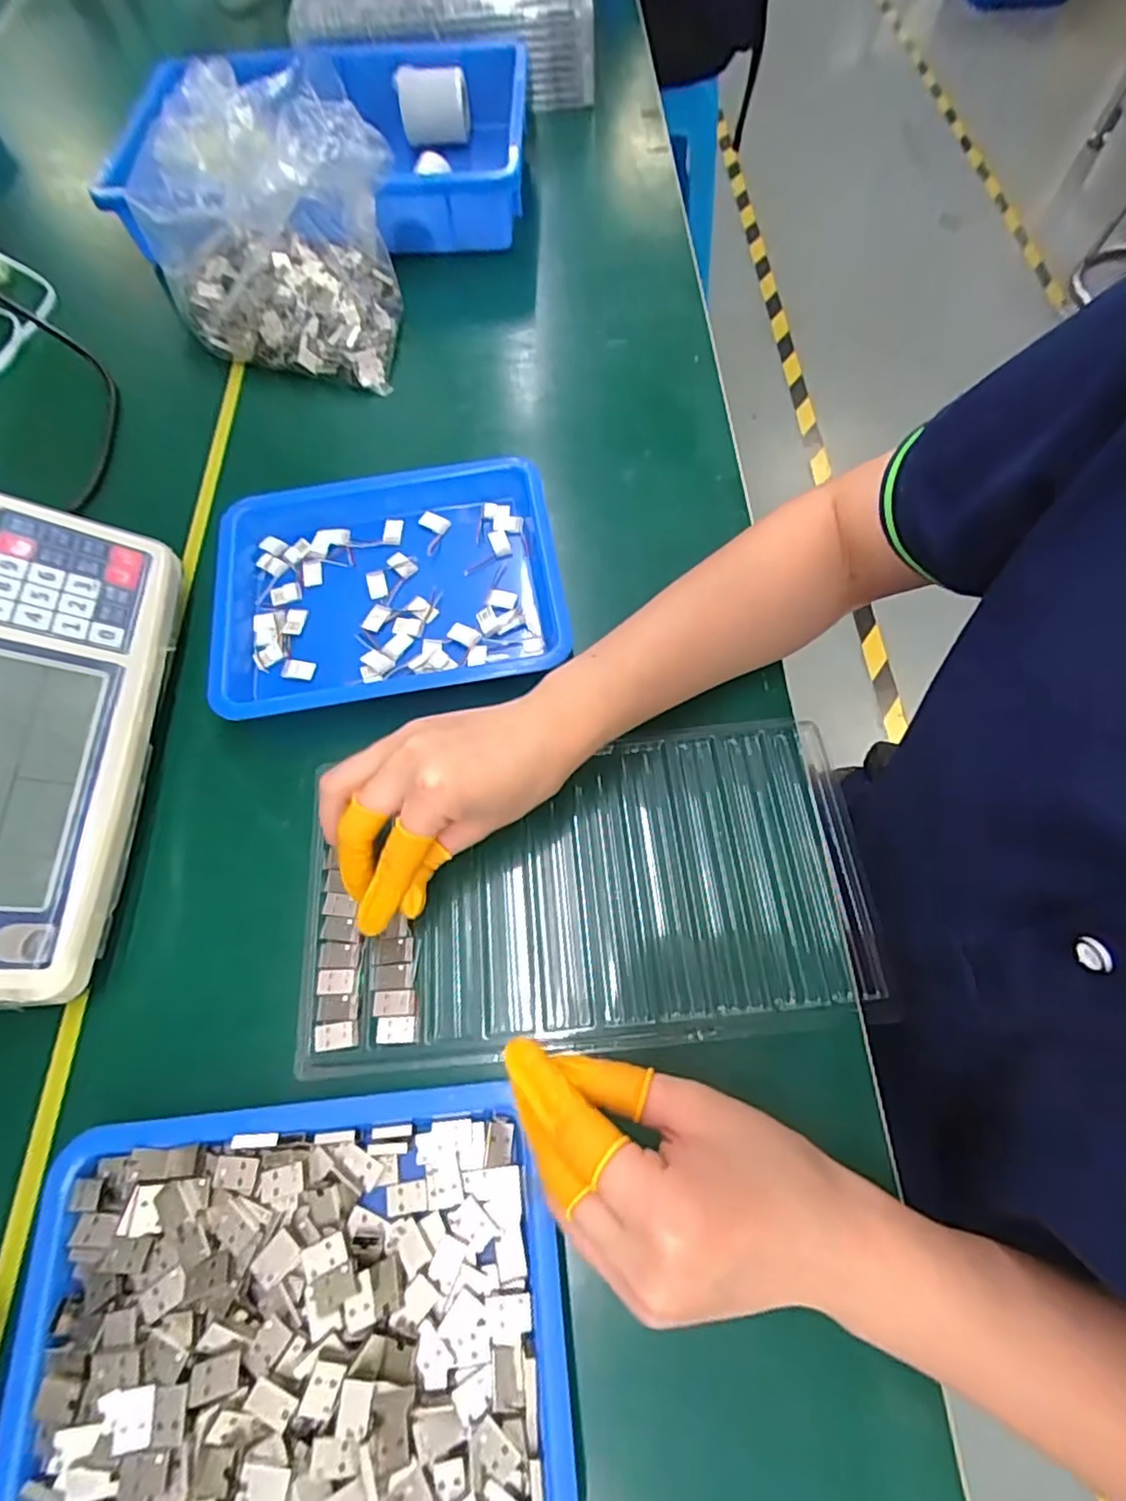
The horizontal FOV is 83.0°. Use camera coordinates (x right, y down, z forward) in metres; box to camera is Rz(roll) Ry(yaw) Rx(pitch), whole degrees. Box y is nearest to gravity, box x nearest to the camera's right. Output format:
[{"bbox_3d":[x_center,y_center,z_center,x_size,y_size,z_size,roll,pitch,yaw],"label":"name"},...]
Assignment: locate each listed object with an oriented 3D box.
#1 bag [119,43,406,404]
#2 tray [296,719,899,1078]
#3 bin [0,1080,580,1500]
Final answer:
[{"bbox_3d":[-0.225,-0.392,0.490,0.180,0.137,0.149,6,66,6],"label":"bag"},{"bbox_3d":[0.010,0.073,0.340,0.285,0.013,0.155,-7,65,0],"label":"tray"},{"bbox_3d":[-0.109,0.239,0.255,0.215,0.032,0.168,-6,65,0],"label":"bin"}]

